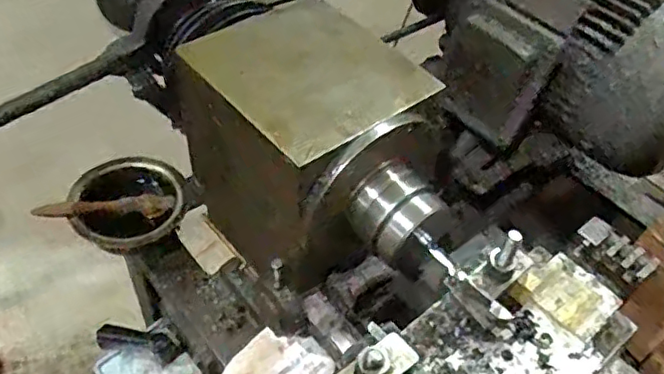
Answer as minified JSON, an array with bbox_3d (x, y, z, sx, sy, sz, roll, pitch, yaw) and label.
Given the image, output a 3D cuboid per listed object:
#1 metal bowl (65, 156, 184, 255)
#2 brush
[{"bbox_3d":[-0.241,0.024,0.726,0.125,0.039,0.131,3,48,-3],"label":"metal bowl"},{"bbox_3d":[-0.261,0.024,0.707,0.147,0.034,0.024,-11,50,-15],"label":"brush"}]

